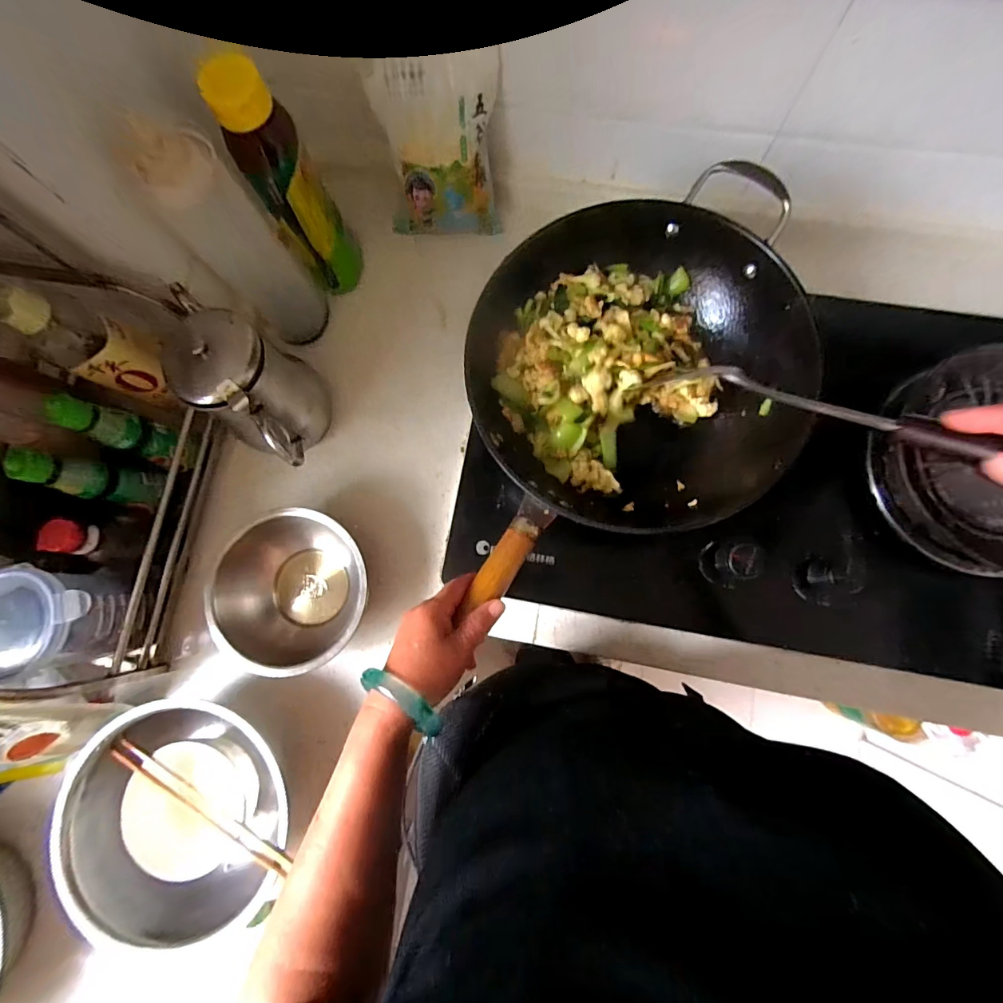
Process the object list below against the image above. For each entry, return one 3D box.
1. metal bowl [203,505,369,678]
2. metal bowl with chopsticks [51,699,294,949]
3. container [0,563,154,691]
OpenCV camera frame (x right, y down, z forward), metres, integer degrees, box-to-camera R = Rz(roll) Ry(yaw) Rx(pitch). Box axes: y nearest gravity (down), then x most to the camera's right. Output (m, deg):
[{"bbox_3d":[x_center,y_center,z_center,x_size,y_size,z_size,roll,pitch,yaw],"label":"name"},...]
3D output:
[{"bbox_3d":[-0.229,0.104,0.523,0.164,0.090,0.161,0,81,3],"label":"metal bowl"},{"bbox_3d":[-0.348,0.351,0.494,0.225,0.098,0.189,34,84,7],"label":"metal bowl with chopsticks"},{"bbox_3d":[-0.448,0.126,0.470,0.102,0.118,0.107,0,81,3],"label":"container"}]

